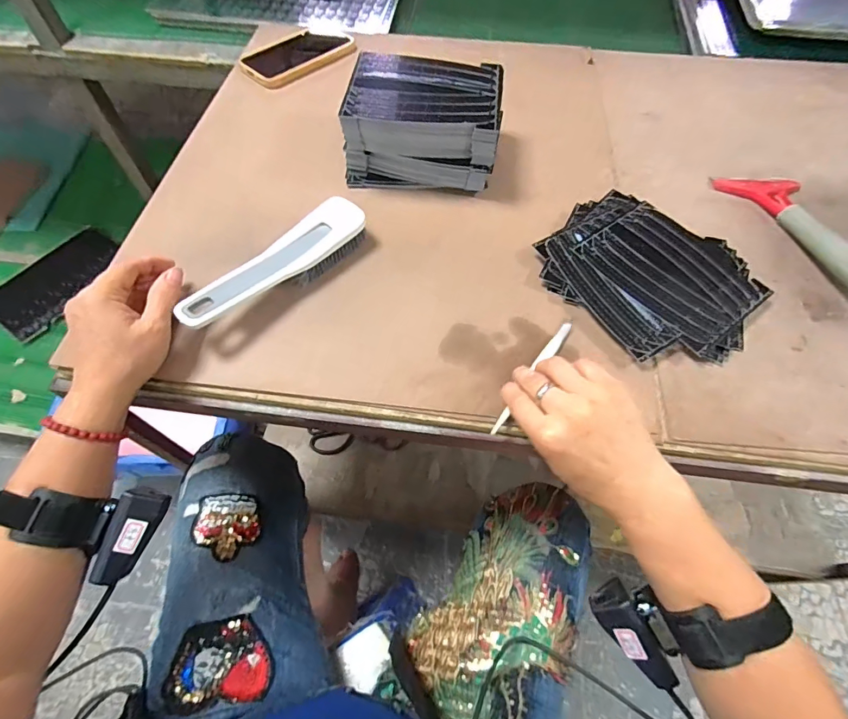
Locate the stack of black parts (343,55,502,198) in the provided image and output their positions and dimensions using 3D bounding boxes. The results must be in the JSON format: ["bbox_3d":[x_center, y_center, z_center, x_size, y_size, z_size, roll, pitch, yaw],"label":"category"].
[{"bbox_3d":[-0.006,-0.263,0.487,0.170,0.098,0.122,3,59,1],"label":"stack of black parts"}]

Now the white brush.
[{"bbox_3d":[-0.135,-0.085,0.407,0.049,0.044,0.196,35,64,18],"label":"white brush"}]

